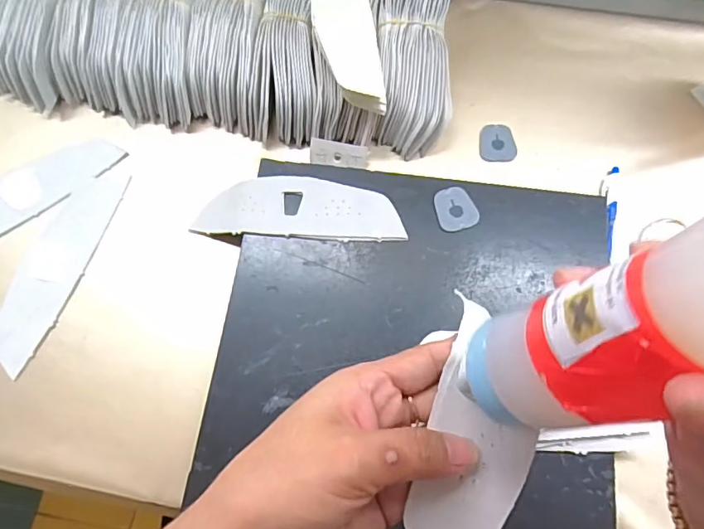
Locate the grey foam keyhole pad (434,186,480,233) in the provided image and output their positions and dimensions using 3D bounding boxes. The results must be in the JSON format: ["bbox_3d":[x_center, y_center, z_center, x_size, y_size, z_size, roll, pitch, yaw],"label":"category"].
[{"bbox_3d":[0.088,-0.048,0.435,0.032,0.004,0.039,-15,72,-3],"label":"grey foam keyhole pad"}]

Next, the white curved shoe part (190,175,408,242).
[{"bbox_3d":[-0.046,-0.047,0.443,0.177,0.015,0.055,4,73,5],"label":"white curved shoe part"}]

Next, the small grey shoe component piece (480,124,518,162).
[{"bbox_3d":[0.138,-0.114,0.483,0.033,0.004,0.039,4,72,3],"label":"small grey shoe component piece"}]

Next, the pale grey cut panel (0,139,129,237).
[{"bbox_3d":[-0.301,-0.064,0.469,0.180,0.008,0.057,-37,70,-12],"label":"pale grey cut panel"}]

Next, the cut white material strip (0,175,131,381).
[{"bbox_3d":[-0.261,-0.002,0.449,0.052,0.005,0.185,19,74,8],"label":"cut white material strip"}]

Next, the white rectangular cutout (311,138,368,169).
[{"bbox_3d":[-0.012,-0.101,0.473,0.052,0.004,0.023,9,101,1],"label":"white rectangular cutout"}]

